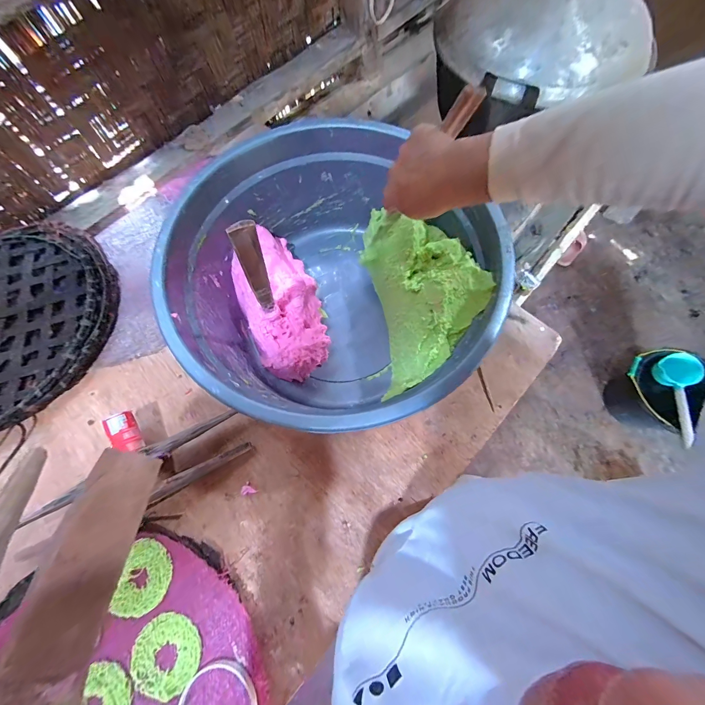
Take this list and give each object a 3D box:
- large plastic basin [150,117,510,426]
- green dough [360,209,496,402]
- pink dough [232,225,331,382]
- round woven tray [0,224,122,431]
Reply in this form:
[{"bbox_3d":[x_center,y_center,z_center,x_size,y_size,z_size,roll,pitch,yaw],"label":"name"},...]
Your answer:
[{"bbox_3d":[-0.023,-0.096,0.439,0.398,0.172,0.391,0,71,1],"label":"large plastic basin"},{"bbox_3d":[0.096,-0.074,0.445,0.125,0.147,0.232,-9,72,-2],"label":"green dough"},{"bbox_3d":[-0.113,-0.075,0.477,0.123,0.088,0.234,-22,73,-6],"label":"pink dough"},{"bbox_3d":[-0.593,-0.058,0.505,0.377,0.031,0.373,0,71,1],"label":"round woven tray"}]

